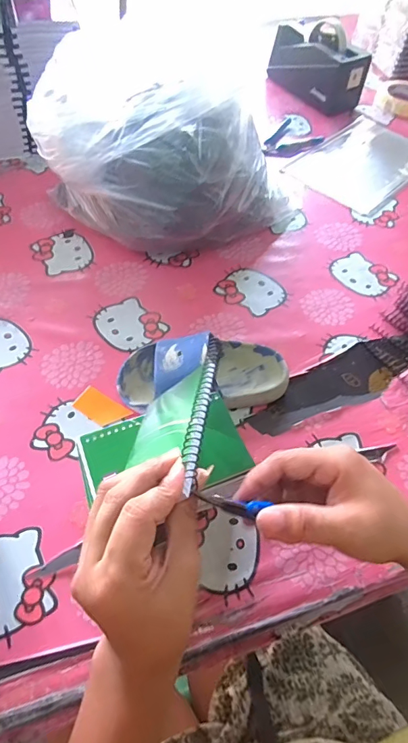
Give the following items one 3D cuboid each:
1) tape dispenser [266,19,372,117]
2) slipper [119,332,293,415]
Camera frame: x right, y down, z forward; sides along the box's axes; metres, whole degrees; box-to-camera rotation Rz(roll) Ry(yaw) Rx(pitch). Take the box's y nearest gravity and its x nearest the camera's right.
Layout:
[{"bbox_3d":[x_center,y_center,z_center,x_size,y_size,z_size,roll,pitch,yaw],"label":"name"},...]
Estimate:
[{"bbox_3d":[0.213,-0.589,0.831,0.092,0.099,0.199,-19,58,-16],"label":"tape dispenser"},{"bbox_3d":[0.000,-0.003,0.457,0.177,0.054,0.079,-5,55,-7],"label":"slipper"}]

